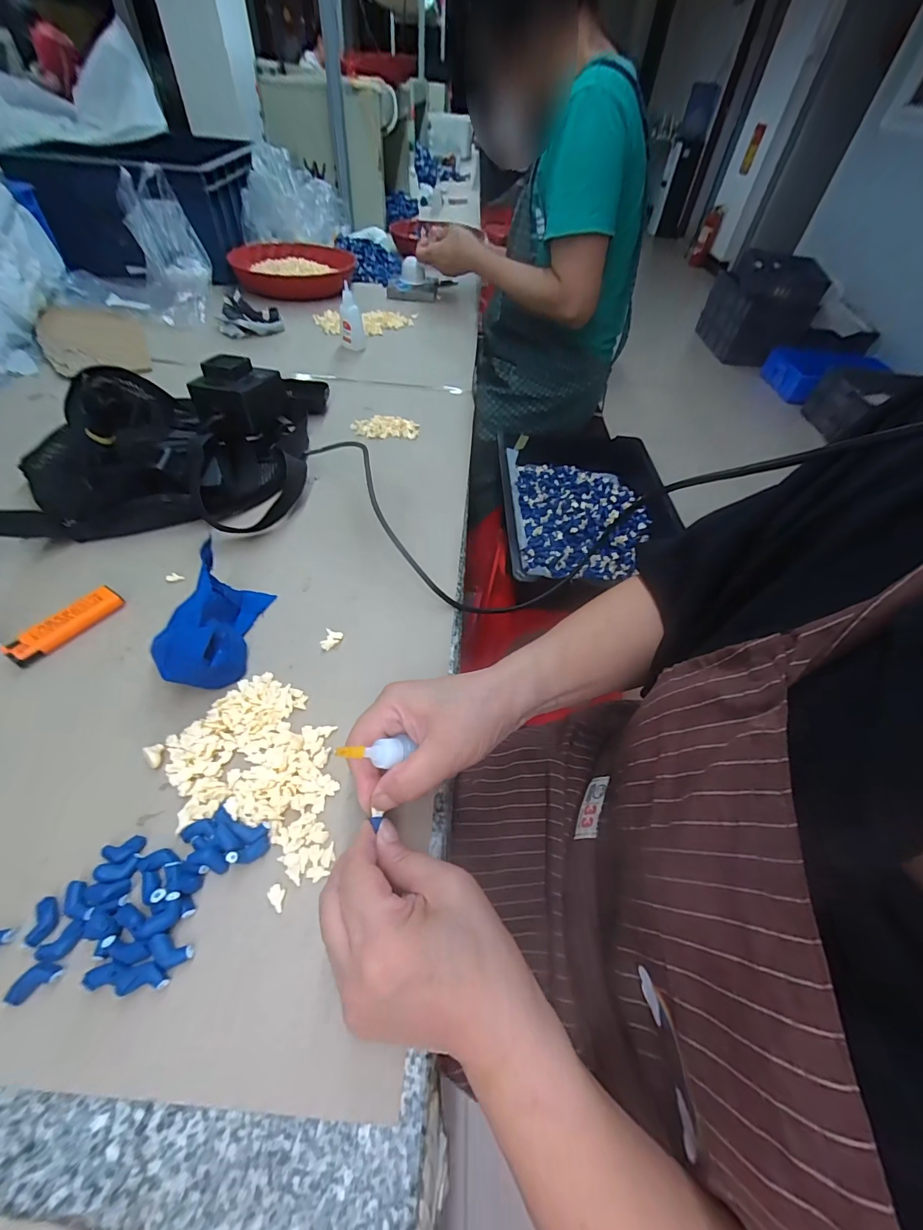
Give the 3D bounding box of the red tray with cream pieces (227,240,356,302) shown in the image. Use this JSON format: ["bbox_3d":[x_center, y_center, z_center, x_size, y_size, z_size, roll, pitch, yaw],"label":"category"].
[{"bbox_3d":[-0.365,-0.740,0.945,0.257,0.042,0.242,-3,51,-6],"label":"red tray with cream pieces"}]

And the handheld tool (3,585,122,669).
[{"bbox_3d":[-0.312,0.009,0.351,0.025,0.017,0.079,26,54,16],"label":"handheld tool"}]

